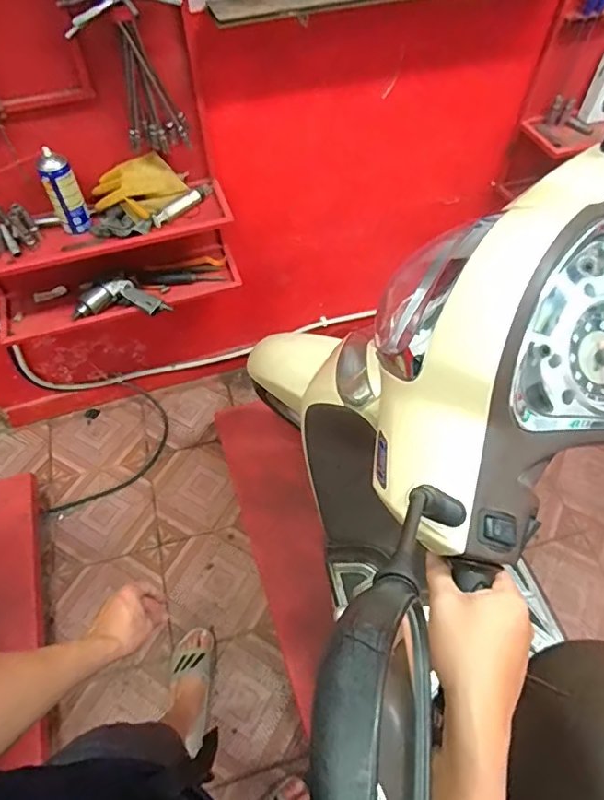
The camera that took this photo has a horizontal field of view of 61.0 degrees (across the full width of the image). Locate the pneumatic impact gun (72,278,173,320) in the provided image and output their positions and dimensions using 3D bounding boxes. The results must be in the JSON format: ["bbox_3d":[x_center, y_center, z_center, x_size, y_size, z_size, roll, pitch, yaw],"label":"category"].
[{"bbox_3d":[-0.428,-0.237,1.223,0.226,0.060,0.089,1,56,1],"label":"pneumatic impact gun"}]

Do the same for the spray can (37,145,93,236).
[{"bbox_3d":[-0.492,-0.434,1.054,0.064,0.152,0.065,-22,59,-14],"label":"spray can"}]

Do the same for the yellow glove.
[{"bbox_3d":[-0.355,-0.450,1.104,0.197,0.091,0.102,-1,56,0],"label":"yellow glove"}]

